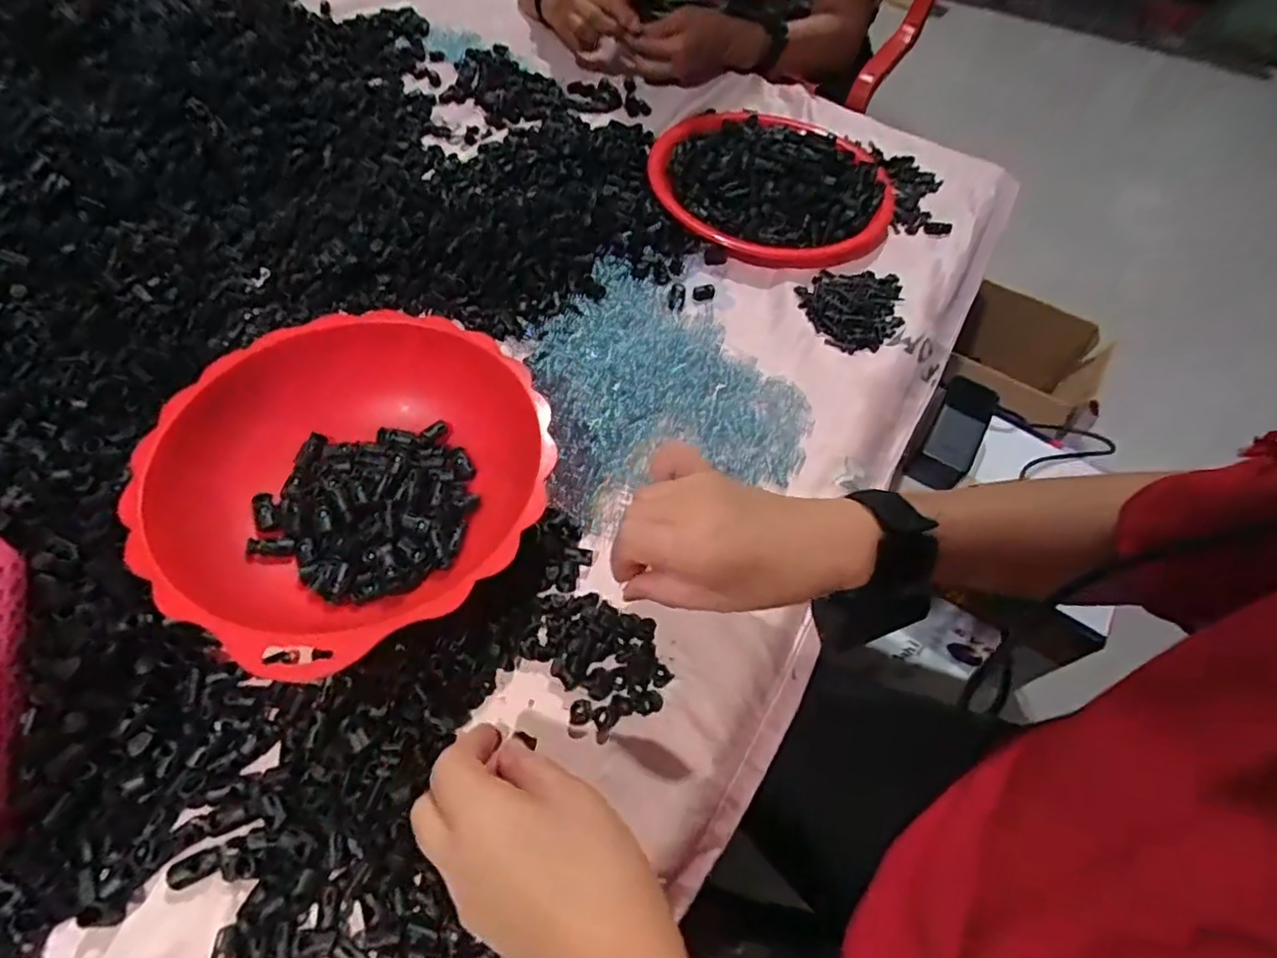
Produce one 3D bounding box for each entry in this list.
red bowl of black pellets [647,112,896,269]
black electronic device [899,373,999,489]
[{"bbox_3d":[0.150,-0.335,0.697,0.264,0.042,0.258,2,57,-4],"label":"red bowl of black pellets"},{"bbox_3d":[0.364,-0.057,0.723,0.057,0.055,0.145,31,59,15],"label":"black electronic device"}]

